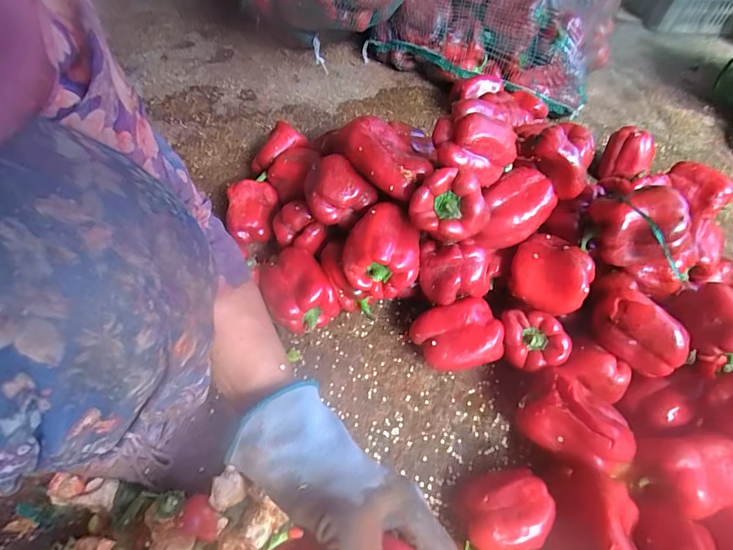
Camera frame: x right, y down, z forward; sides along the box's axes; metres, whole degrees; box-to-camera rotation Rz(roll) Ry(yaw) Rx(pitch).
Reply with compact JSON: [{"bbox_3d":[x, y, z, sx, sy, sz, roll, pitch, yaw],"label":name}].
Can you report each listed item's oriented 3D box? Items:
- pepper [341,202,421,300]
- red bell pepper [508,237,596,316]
[{"bbox_3d":[0.019,-0.026,0.458,0.081,0.074,0.065,17,54,9],"label":"pepper"},{"bbox_3d":[0.194,-0.001,0.444,0.078,0.068,0.054,34,58,20],"label":"red bell pepper"}]

